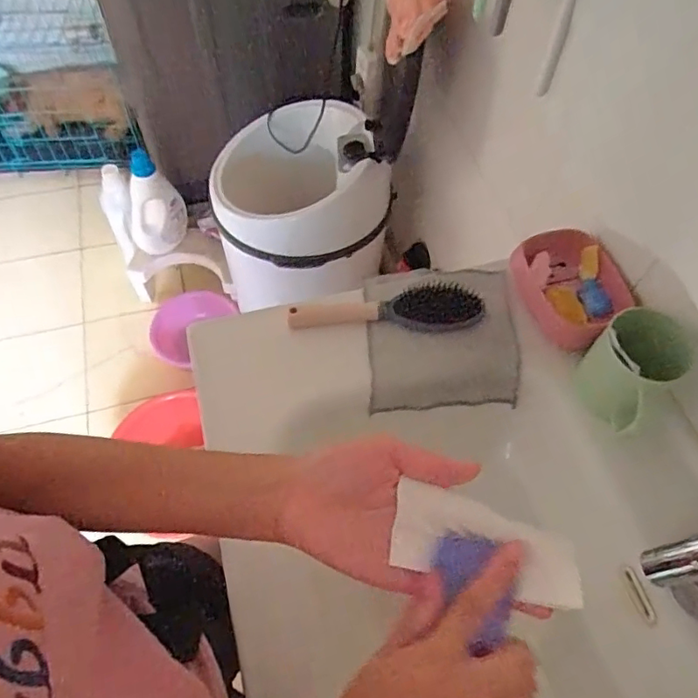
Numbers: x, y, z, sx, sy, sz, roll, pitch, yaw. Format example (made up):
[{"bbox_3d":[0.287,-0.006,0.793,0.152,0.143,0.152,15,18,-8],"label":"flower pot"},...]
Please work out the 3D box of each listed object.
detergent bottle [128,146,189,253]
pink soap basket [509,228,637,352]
[{"bbox_3d":[-0.546,-0.401,1.502,0.160,0.271,0.109,-18,61,-13],"label":"detergent bottle"},{"bbox_3d":[0.263,-0.071,0.640,0.110,0.044,0.152,-10,59,-8],"label":"pink soap basket"}]

